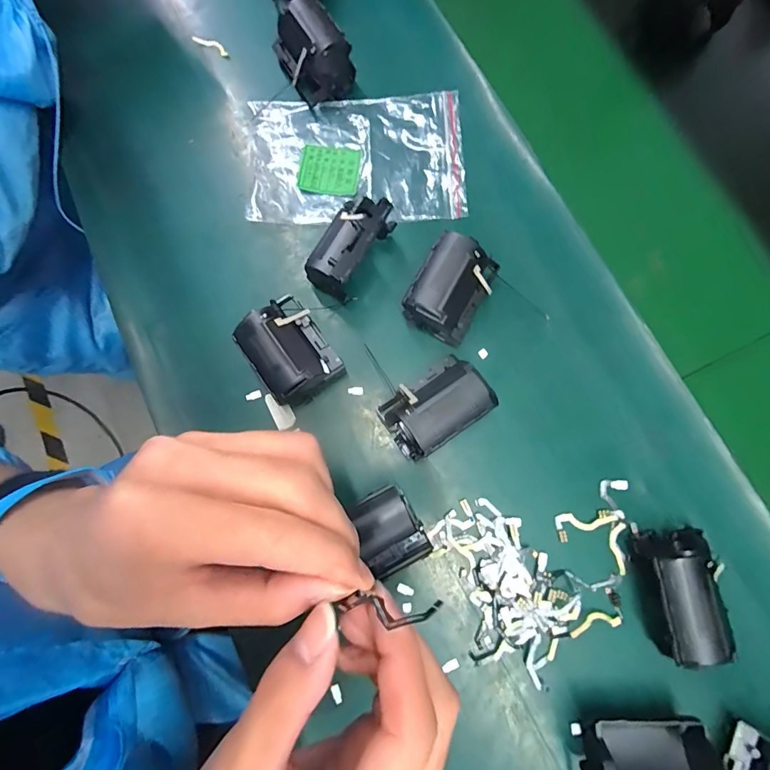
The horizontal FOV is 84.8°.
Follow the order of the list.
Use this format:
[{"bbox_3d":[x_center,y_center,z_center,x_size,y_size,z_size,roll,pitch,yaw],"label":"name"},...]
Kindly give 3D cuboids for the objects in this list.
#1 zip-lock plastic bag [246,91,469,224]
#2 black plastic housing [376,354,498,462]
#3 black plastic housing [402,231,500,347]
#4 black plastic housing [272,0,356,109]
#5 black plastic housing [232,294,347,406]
[{"bbox_3d":[-0.023,-0.188,0.353,0.173,0.012,0.114,-2,78,0],"label":"zip-lock plastic bag"},{"bbox_3d":[0.034,0.017,0.294,0.070,0.043,0.047,-34,79,-6],"label":"black plastic housing"},{"bbox_3d":[0.048,-0.068,0.309,0.050,0.043,0.069,30,80,7],"label":"black plastic housing"},{"bbox_3d":[-0.061,-0.276,0.351,0.048,0.043,0.066,-26,79,-5],"label":"black plastic housing"},{"bbox_3d":[-0.069,-0.025,0.302,0.052,0.041,0.069,-35,80,-6],"label":"black plastic housing"}]

